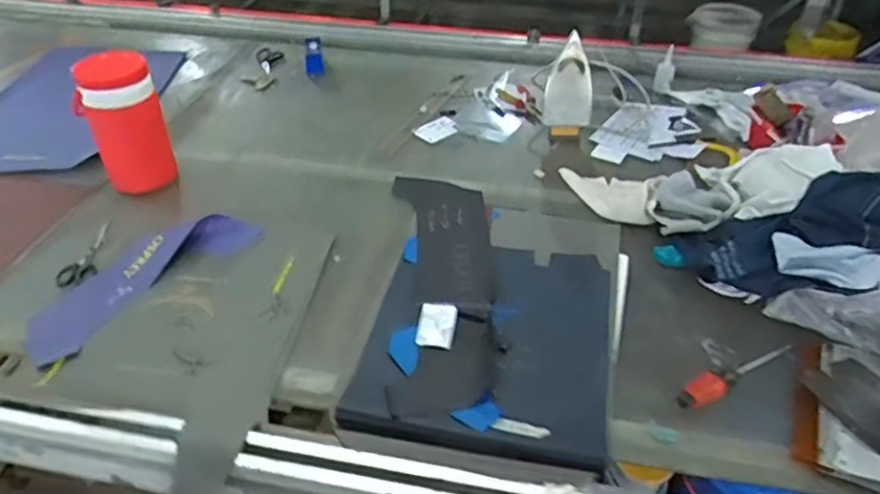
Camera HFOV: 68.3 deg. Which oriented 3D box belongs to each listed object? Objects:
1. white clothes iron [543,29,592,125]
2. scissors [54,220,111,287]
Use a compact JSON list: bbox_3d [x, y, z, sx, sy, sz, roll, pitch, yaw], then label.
[{"bbox_3d":[0.302,-0.378,1.512,0.108,0.196,0.109,8,41,9],"label":"white clothes iron"},{"bbox_3d":[-0.615,0.014,1.154,0.058,0.010,0.165,8,41,9],"label":"scissors"}]

